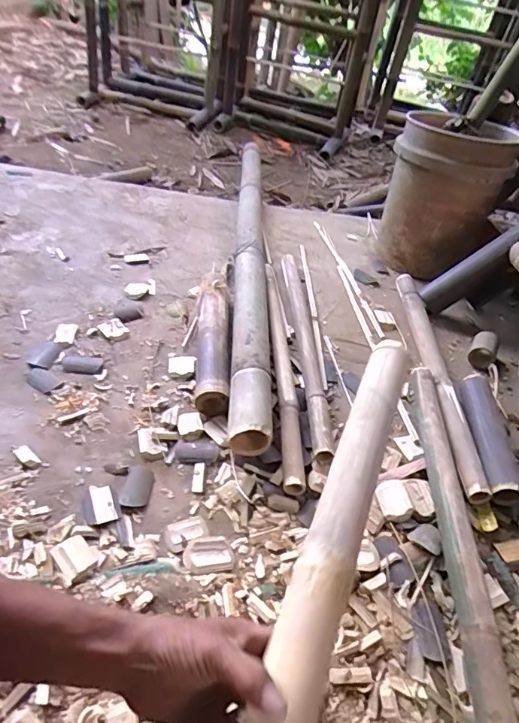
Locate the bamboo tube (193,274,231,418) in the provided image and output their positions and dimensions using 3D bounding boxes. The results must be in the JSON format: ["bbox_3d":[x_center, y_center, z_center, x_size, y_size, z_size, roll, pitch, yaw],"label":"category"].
[{"bbox_3d":[-0.095,-0.049,0.947,0.068,0.059,0.381,4,43,-7],"label":"bamboo tube"}]

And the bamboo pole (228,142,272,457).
[{"bbox_3d":[-0.030,-0.324,1.252,0.076,0.093,1.378,3,42,-4],"label":"bamboo pole"}]

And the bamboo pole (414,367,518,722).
[{"bbox_3d":[0.284,0.237,0.697,0.047,0.048,0.652,10,42,0],"label":"bamboo pole"}]

